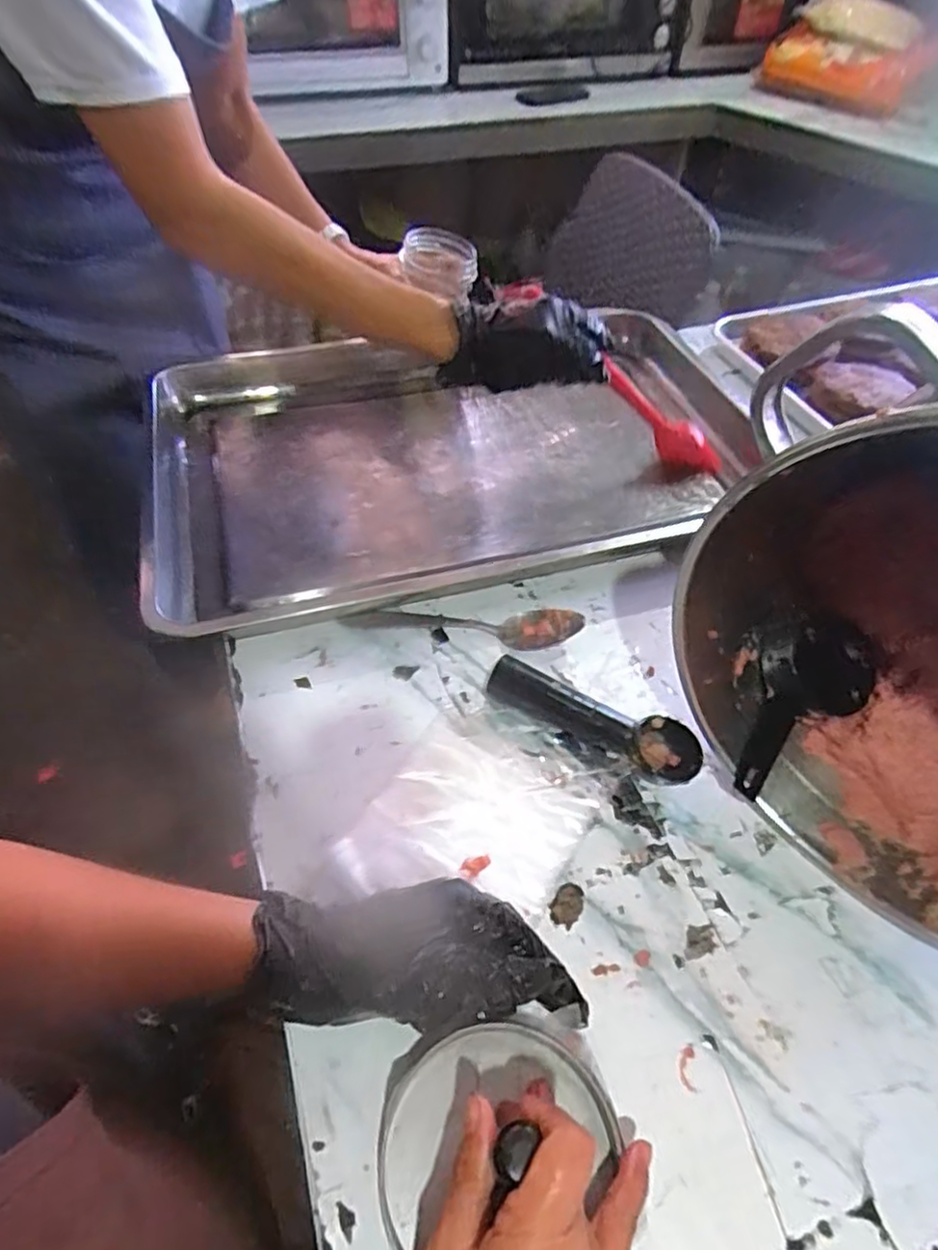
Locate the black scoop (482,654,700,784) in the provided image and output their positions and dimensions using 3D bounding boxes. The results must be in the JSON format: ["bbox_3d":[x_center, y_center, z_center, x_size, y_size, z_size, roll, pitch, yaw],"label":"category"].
[{"bbox_3d":[0.087,0.066,0.486,0.154,0.024,0.038,24,53,19],"label":"black scoop"}]

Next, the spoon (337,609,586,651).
[{"bbox_3d":[-0.007,-0.005,0.542,0.190,0.020,0.033,5,49,3],"label":"spoon"}]

